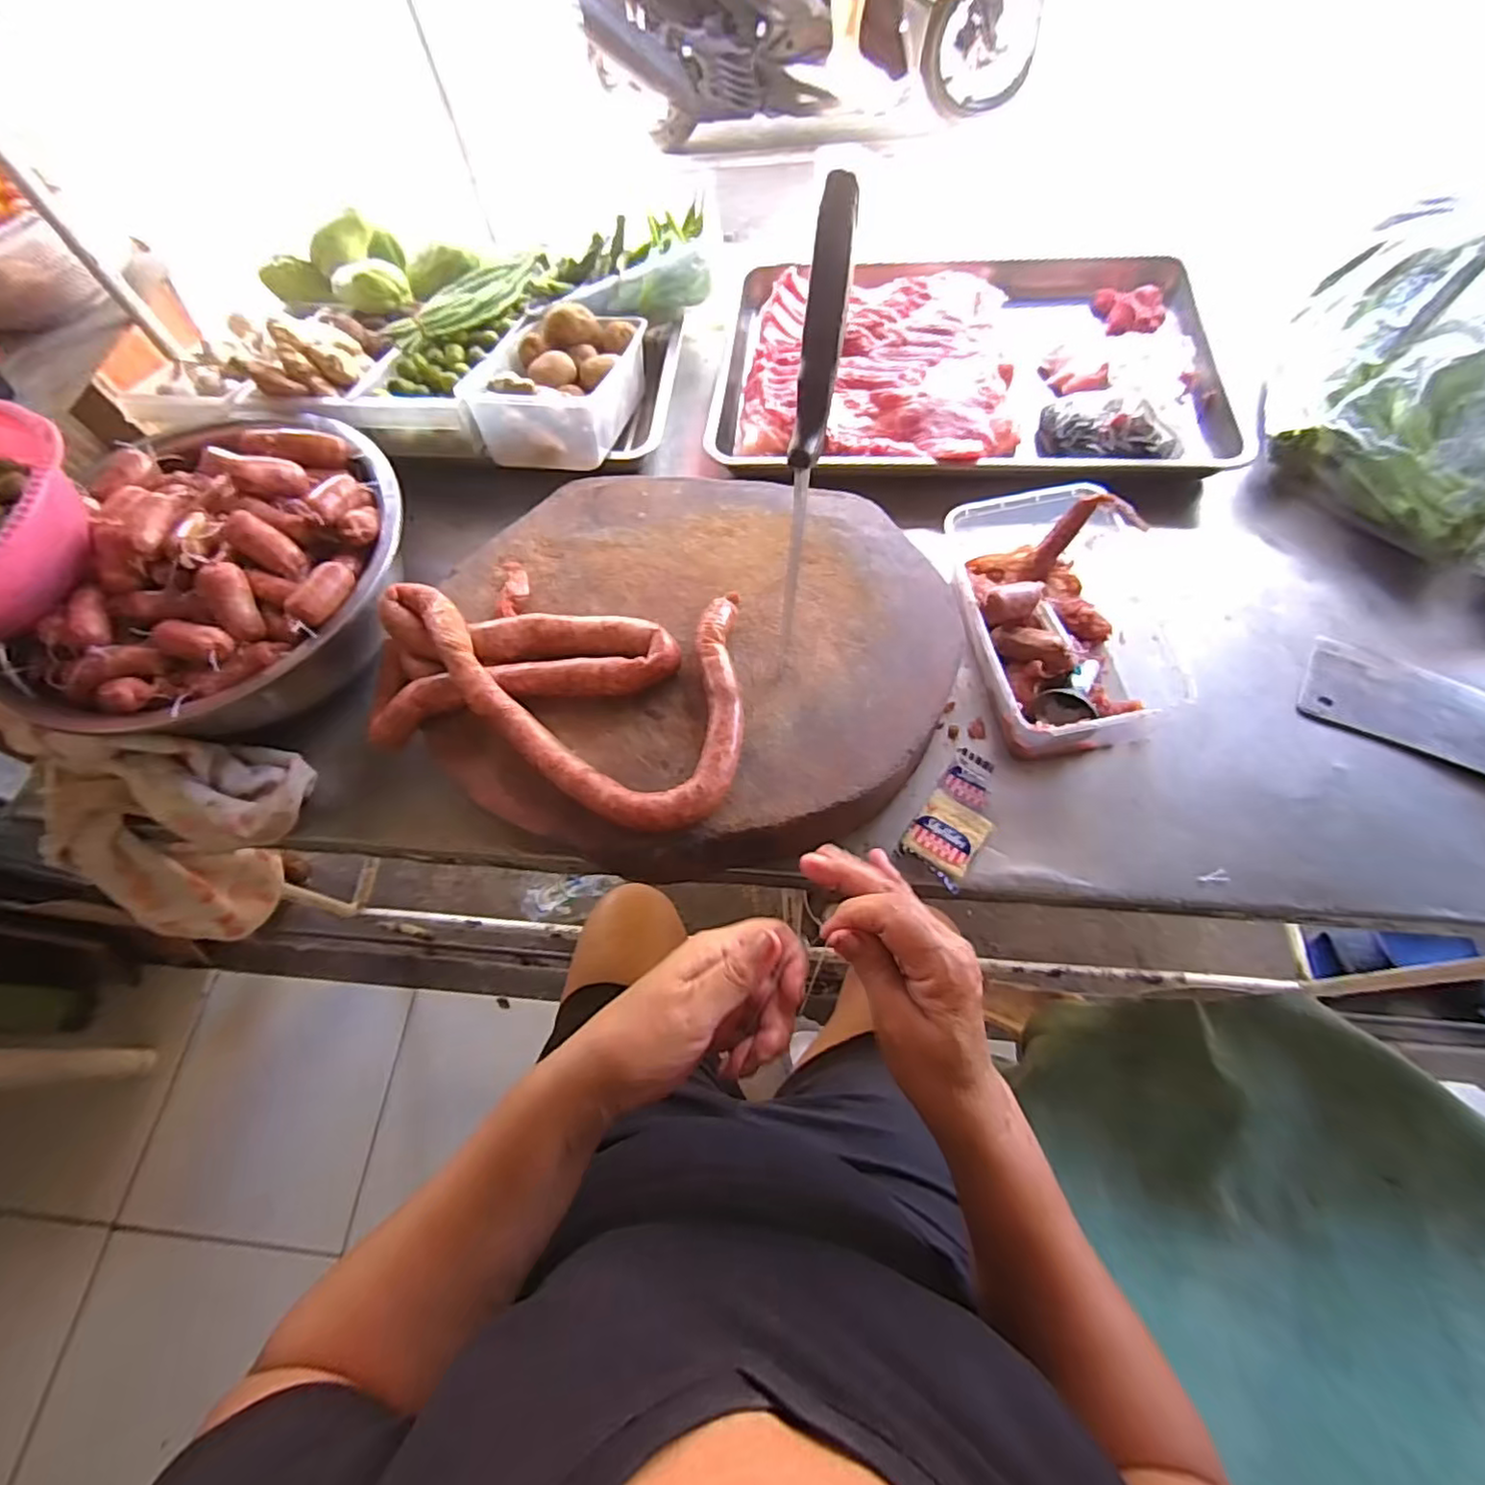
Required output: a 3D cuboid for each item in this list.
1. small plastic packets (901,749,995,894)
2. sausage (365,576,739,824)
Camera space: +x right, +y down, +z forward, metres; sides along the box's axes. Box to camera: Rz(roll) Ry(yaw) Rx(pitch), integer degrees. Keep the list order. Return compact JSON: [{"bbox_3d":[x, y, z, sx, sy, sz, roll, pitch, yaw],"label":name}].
[{"bbox_3d":[0.190,0.066,0.570,0.058,0.016,0.117,33,71,17],"label":"small plastic packets"},{"bbox_3d":[-0.160,-0.045,0.528,0.324,0.049,0.222,3,65,5],"label":"sausage"}]

